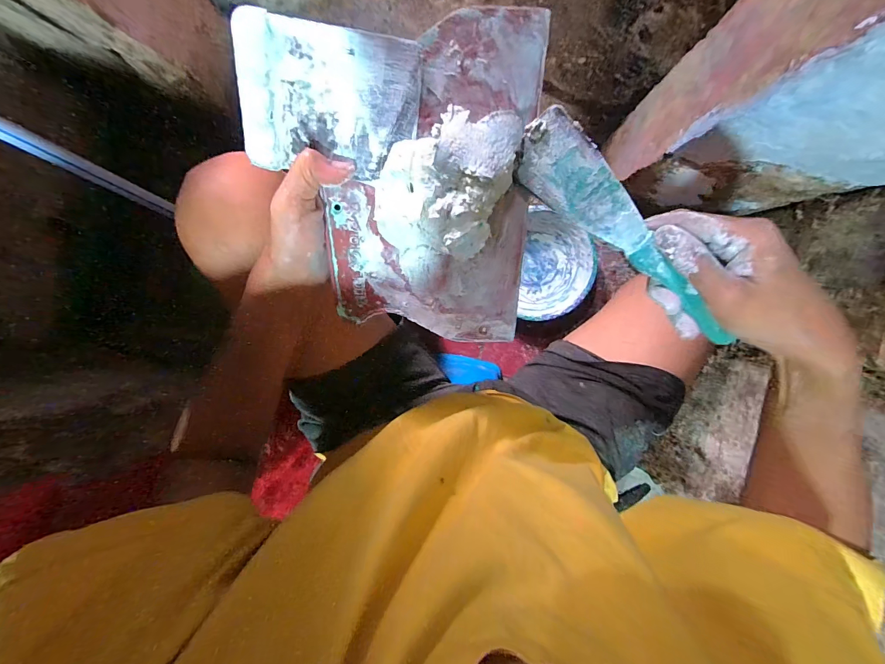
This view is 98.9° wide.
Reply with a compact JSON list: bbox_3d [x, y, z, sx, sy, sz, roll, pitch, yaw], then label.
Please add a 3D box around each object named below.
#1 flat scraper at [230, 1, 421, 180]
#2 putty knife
[{"bbox_3d":[-0.068,-0.135,0.227,0.103,0.004,0.077,8,123,-6],"label":"flat scraper"},{"bbox_3d":[0.125,-0.063,0.254,0.190,0.014,0.042,43,94,-7],"label":"putty knife"}]

